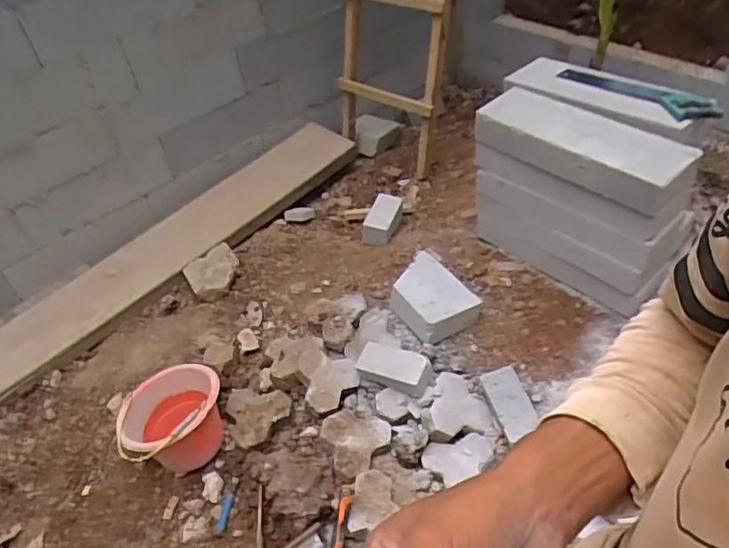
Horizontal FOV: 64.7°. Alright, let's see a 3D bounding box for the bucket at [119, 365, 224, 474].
[{"bbox_3d":[-0.528,0.414,1.610,0.271,0.221,0.254,-4,44,4],"label":"bucket"}]

